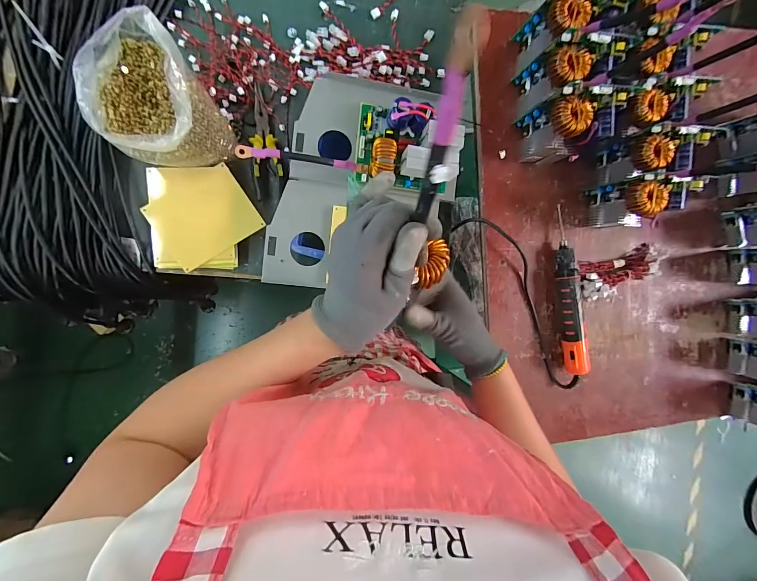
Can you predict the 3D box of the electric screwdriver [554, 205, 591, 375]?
[{"bbox_3d":[0.347,0.004,0.628,0.034,0.043,0.292,-8,92,-8],"label":"electric screwdriver"}]

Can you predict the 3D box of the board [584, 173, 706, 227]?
[{"bbox_3d":[0.447,-0.155,0.589,0.105,0.145,0.080,-1,91,-8],"label":"board"}]

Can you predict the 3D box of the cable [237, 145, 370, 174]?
[{"bbox_3d":[-0.108,-0.196,0.512,0.189,0.034,0.020,2,91,-11],"label":"cable"}]

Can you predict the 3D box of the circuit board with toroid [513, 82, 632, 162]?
[{"bbox_3d":[0.311,-0.272,0.556,0.111,0.136,0.078,-11,94,-10],"label":"circuit board with toroid"}]

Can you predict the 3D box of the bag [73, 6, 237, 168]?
[{"bbox_3d":[-0.325,-0.274,0.506,0.154,0.137,0.165,-21,94,-7],"label":"bag"}]

